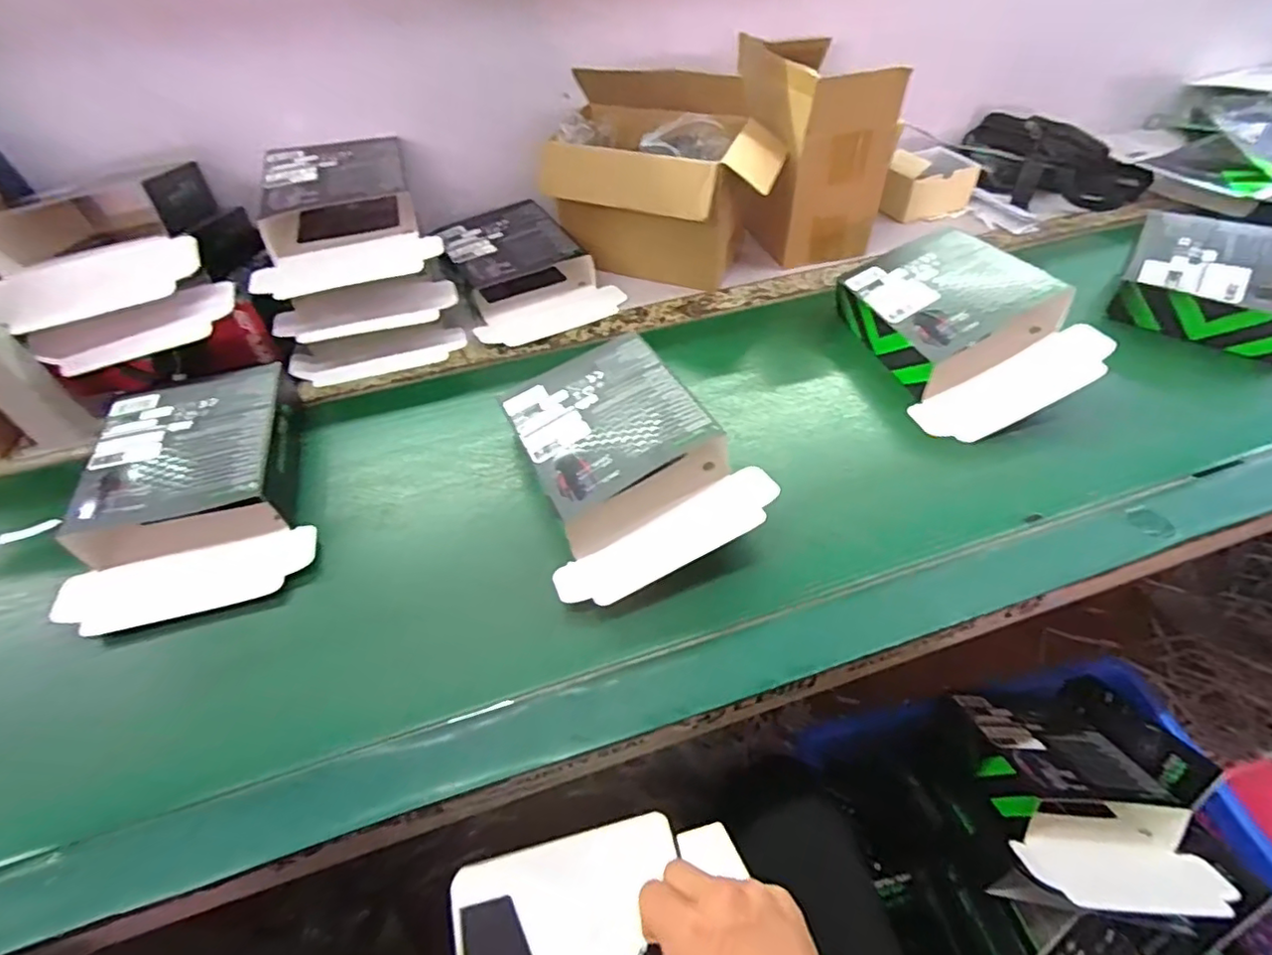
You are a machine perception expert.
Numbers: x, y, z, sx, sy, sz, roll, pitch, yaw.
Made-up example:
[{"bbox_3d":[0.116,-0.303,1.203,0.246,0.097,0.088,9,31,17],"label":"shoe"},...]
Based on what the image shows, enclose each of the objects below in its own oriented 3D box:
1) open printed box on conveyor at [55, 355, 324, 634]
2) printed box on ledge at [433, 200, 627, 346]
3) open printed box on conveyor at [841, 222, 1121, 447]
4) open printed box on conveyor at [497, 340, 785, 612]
[{"bbox_3d":[-0.417,0.006,0.563,0.171,0.070,0.236,-16,51,-11],"label":"open printed box on conveyor"},{"bbox_3d":[-0.148,-0.286,0.810,0.182,0.059,0.228,-20,51,-14],"label":"printed box on ledge"},{"bbox_3d":[0.358,-0.173,0.670,0.178,0.097,0.257,-18,51,-12],"label":"open printed box on conveyor"},{"bbox_3d":[-0.010,-0.018,0.562,0.192,0.090,0.245,-20,51,-14],"label":"open printed box on conveyor"}]

